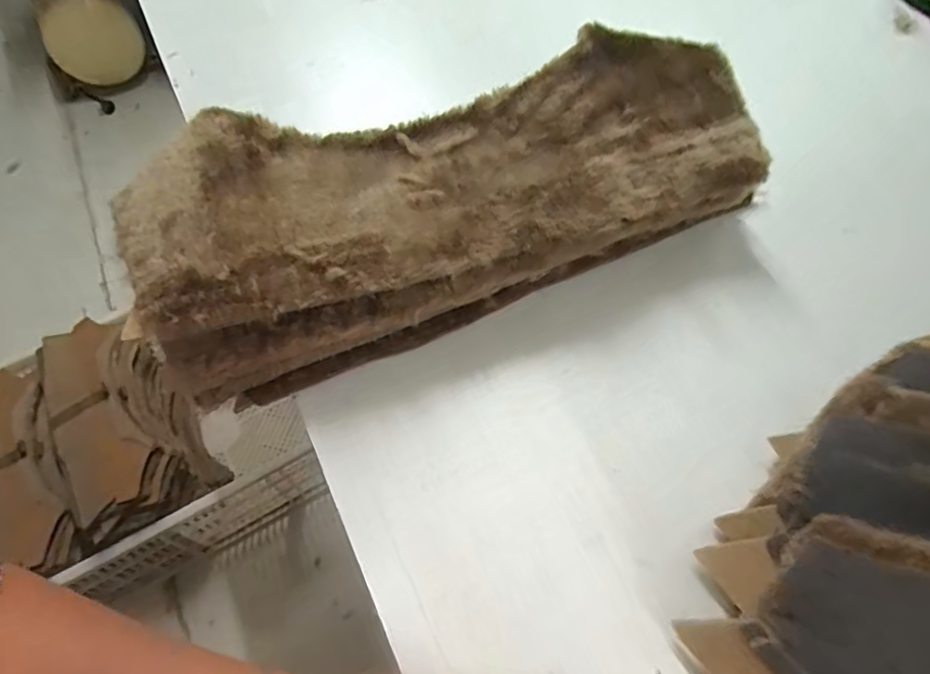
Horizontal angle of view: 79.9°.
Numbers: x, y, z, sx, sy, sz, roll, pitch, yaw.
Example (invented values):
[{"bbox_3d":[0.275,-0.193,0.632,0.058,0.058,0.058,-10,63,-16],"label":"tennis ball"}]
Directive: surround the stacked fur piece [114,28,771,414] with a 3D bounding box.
[{"bbox_3d":[-0.003,-0.076,0.320,0.345,0.083,0.126,-18,63,-9],"label":"stacked fur piece"}]

